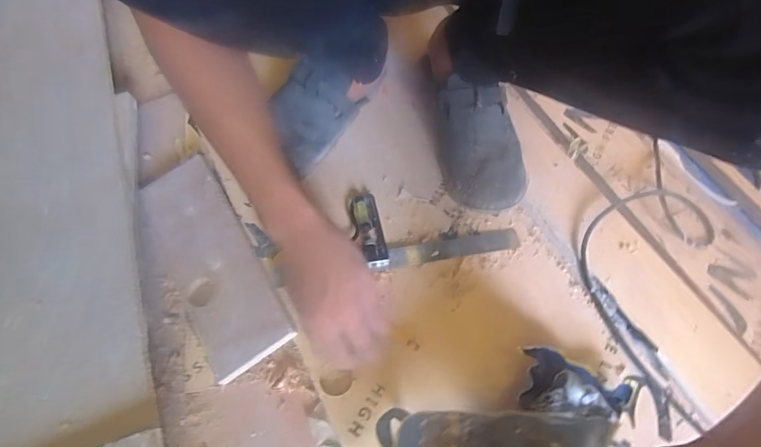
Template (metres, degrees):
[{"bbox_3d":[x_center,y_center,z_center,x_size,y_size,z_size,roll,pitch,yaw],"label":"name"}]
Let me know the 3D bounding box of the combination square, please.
[{"bbox_3d":[0.065,0.000,0.540,0.229,0.013,0.099,-8,60,-8],"label":"combination square"}]

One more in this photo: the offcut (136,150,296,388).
[{"bbox_3d":[-0.207,0.040,0.497,0.111,0.017,0.280,-34,67,-3],"label":"offcut"}]

